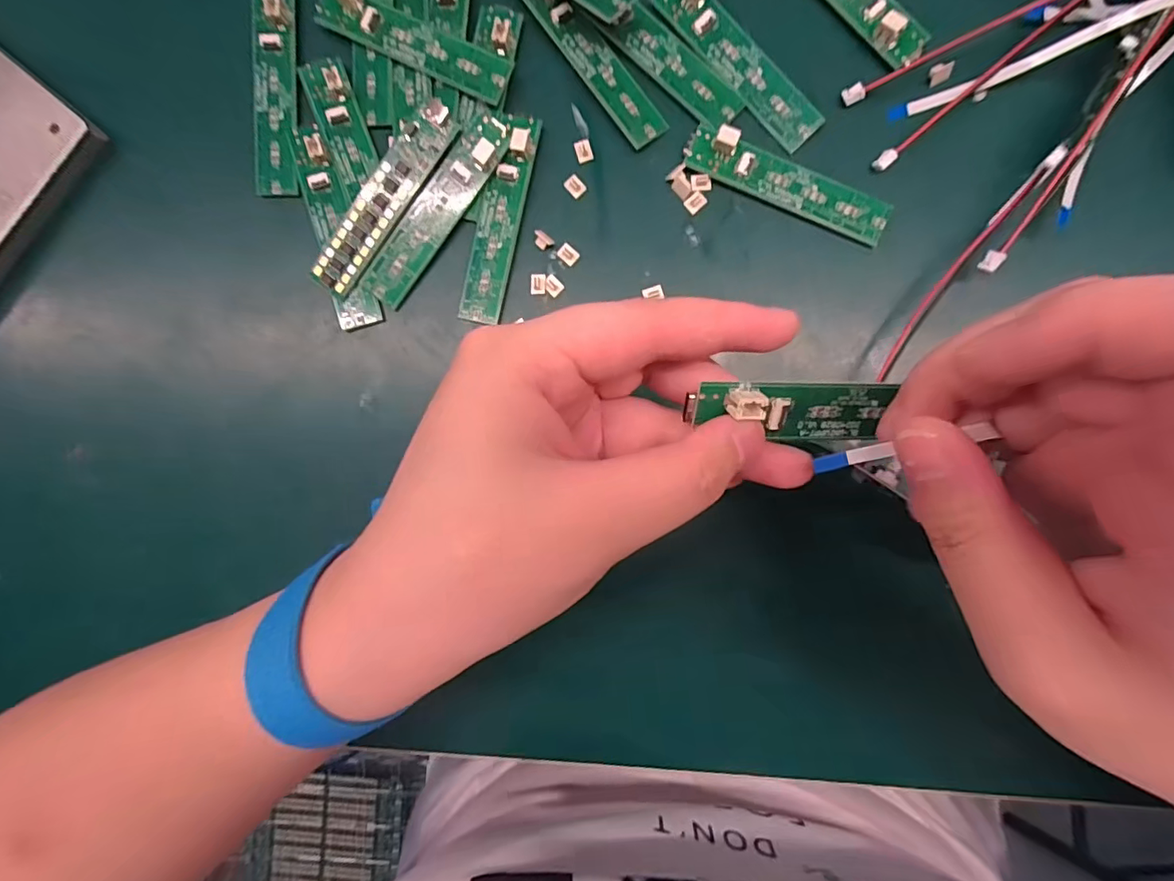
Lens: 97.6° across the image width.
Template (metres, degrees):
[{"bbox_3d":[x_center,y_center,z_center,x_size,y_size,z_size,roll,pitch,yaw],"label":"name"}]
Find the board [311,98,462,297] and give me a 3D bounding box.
[{"bbox_3d":[-0.080,-0.095,0.202,0.017,0.004,0.082,39,98,-7],"label":"board"}]

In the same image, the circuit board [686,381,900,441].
[{"bbox_3d":[0.055,-0.008,0.138,0.055,0.011,0.016,3,91,-14],"label":"circuit board"}]

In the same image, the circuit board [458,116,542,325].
[{"bbox_3d":[-0.036,-0.089,0.205,0.017,0.010,0.082,13,92,2],"label":"circuit board"}]

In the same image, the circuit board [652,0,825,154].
[{"bbox_3d":[0.059,-0.151,0.200,0.018,0.009,0.083,-43,89,3],"label":"circuit board"}]

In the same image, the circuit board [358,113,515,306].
[{"bbox_3d":[-0.059,-0.091,0.205,0.018,0.008,0.084,36,92,1],"label":"circuit board"}]

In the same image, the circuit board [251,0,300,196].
[{"bbox_3d":[-0.127,-0.141,0.207,0.018,0.006,0.080,0,91,2],"label":"circuit board"}]

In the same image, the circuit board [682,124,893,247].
[{"bbox_3d":[0.079,-0.102,0.201,0.083,0.010,0.018,24,92,2],"label":"circuit board"}]

